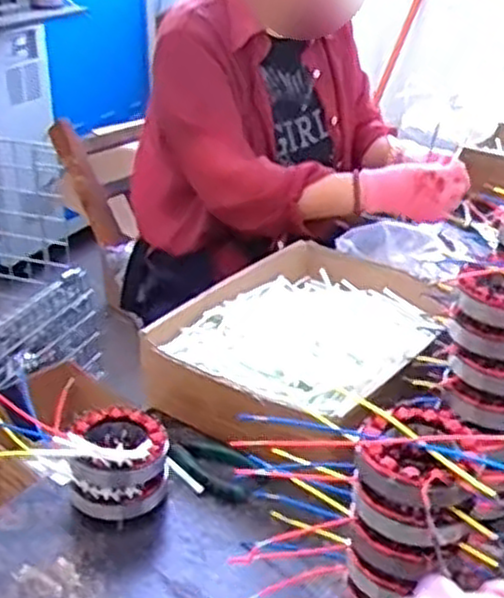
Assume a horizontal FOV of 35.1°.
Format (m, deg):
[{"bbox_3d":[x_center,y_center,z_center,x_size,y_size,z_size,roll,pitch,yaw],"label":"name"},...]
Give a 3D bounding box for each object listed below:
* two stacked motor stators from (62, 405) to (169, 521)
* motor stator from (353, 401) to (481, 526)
[{"bbox_3d":[-0.121,0.149,0.722,0.087,0.078,0.083,-6,28,-13],"label":"two stacked motor stators"},{"bbox_3d":[0.123,0.112,0.561,0.092,0.039,0.085,0,28,0],"label":"motor stator"}]

